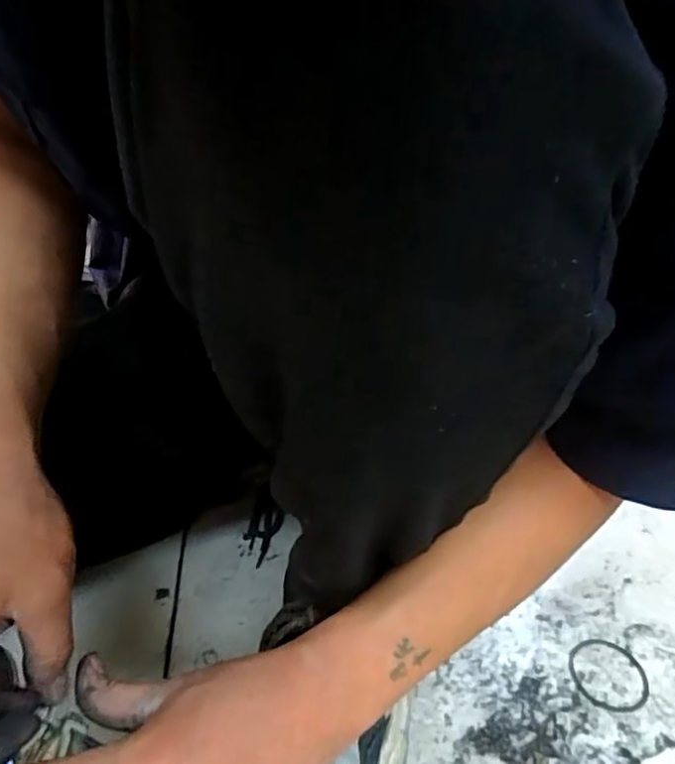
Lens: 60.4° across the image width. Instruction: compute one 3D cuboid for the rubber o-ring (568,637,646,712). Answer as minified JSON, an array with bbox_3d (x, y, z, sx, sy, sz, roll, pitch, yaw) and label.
[{"bbox_3d":[0.213,0.229,0.456,0.058,0.004,0.059,1,36,-1],"label":"rubber o-ring"}]

